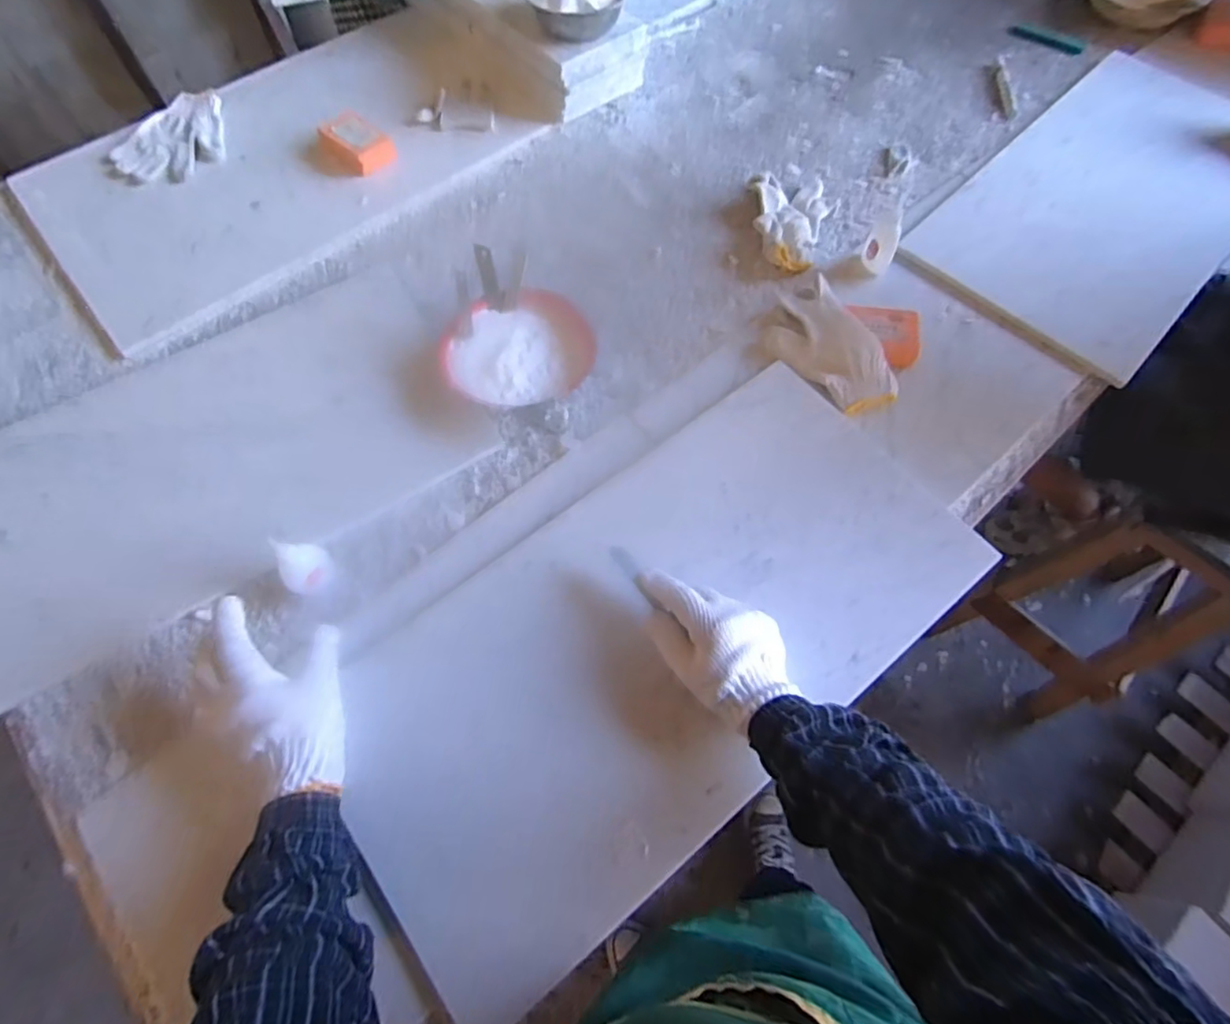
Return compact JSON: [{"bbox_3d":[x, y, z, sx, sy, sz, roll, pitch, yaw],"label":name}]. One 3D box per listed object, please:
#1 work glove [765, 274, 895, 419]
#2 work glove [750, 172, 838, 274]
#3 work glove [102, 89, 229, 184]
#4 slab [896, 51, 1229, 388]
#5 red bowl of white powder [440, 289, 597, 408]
[{"bbox_3d":[0.236,-0.189,0.708,0.105,0.053,0.180,-22,67,-8],"label":"work glove"},{"bbox_3d":[0.236,-0.381,0.810,0.112,0.035,0.157,1,66,2],"label":"work glove"},{"bbox_3d":[-0.612,-0.530,0.875,0.127,0.017,0.178,22,68,11],"label":"work glove"},{"bbox_3d":[0.675,-0.428,0.828,0.602,0.024,0.305,-43,69,-15],"label":"slab"},{"bbox_3d":[-0.104,-0.178,0.694,0.166,0.041,0.146,-20,67,-8],"label":"red bowl of white powder"}]

